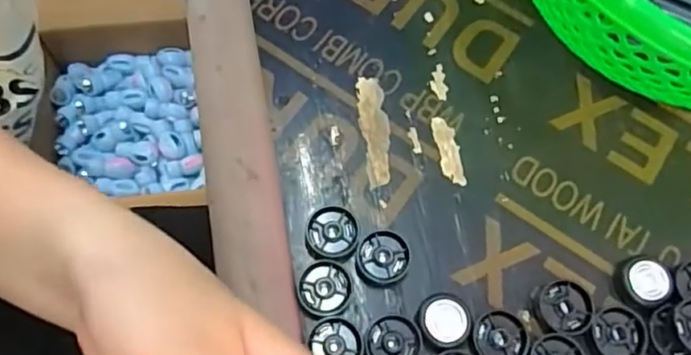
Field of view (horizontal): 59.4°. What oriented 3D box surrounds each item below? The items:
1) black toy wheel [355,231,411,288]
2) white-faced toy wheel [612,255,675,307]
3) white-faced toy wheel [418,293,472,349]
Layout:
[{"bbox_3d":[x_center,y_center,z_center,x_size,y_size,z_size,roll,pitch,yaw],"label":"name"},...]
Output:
[{"bbox_3d":[0.017,0.038,0.277,0.025,0.008,0.023,1,69,-3],"label":"black toy wheel"},{"bbox_3d":[0.138,0.048,0.279,0.022,0.010,0.022,1,69,-3],"label":"white-faced toy wheel"},{"bbox_3d":[0.044,0.063,0.267,0.023,0.009,0.022,1,69,-3],"label":"white-faced toy wheel"}]

